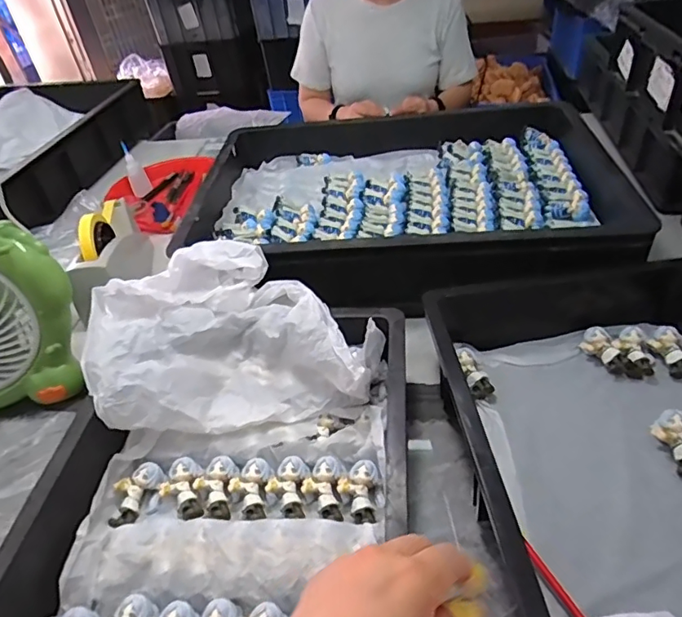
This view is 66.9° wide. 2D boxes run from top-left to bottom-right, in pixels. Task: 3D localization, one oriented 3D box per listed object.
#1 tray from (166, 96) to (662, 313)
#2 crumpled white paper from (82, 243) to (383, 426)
[{"bbox_3d":[0.084,-0.163,0.781,0.580,0.111,0.421,0,40,9],"label":"tray"},{"bbox_3d":[-0.115,0.026,0.574,0.296,0.117,0.200,-9,40,-1],"label":"crumpled white paper"}]

